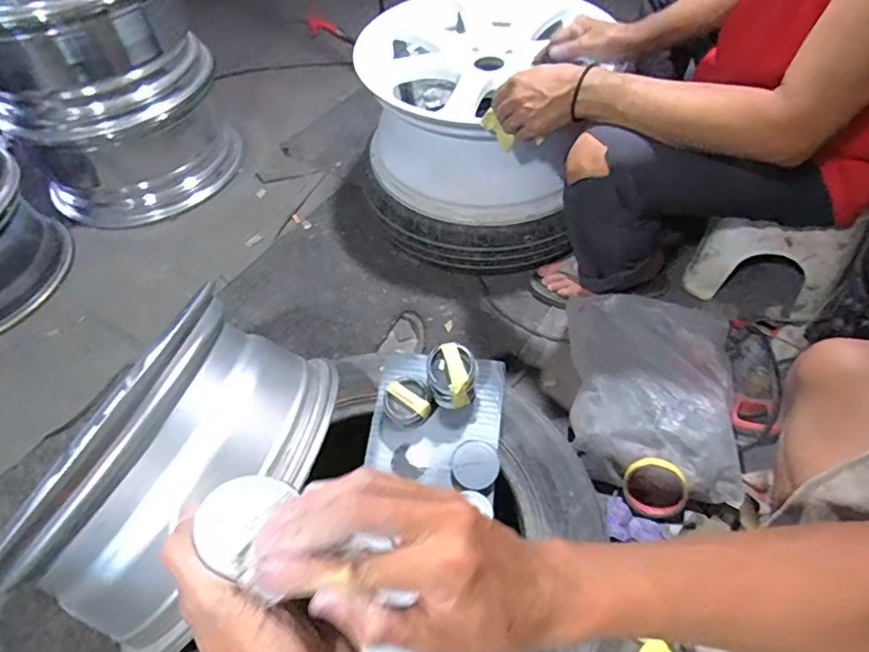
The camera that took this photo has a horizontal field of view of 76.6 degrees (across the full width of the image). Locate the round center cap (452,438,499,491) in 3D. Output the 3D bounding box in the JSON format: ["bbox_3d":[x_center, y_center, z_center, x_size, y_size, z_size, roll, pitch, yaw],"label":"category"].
[{"bbox_3d":[0.052,0.177,0.707,0.060,0.011,0.063,-2,52,2],"label":"round center cap"}]

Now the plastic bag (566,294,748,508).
[{"bbox_3d":[0.336,0.091,0.850,0.231,0.115,0.308,1,52,4],"label":"plastic bag"}]

